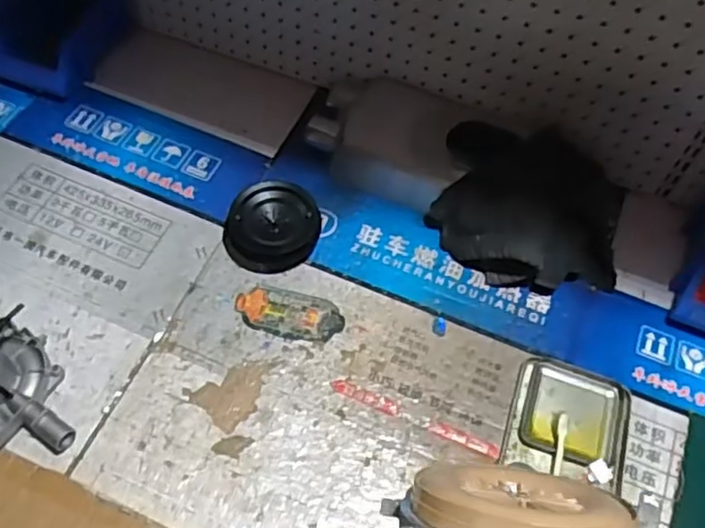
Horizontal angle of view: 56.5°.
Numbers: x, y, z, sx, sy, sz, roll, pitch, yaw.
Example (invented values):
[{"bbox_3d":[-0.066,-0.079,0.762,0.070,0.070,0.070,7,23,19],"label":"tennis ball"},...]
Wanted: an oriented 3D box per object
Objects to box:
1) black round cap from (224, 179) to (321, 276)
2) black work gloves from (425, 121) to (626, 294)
[{"bbox_3d":[-0.097,-0.044,0.793,0.109,0.033,0.109,0,87,2],"label":"black round cap"},{"bbox_3d":[0.200,-0.070,0.760,0.199,0.127,0.169,4,58,-2],"label":"black work gloves"}]

